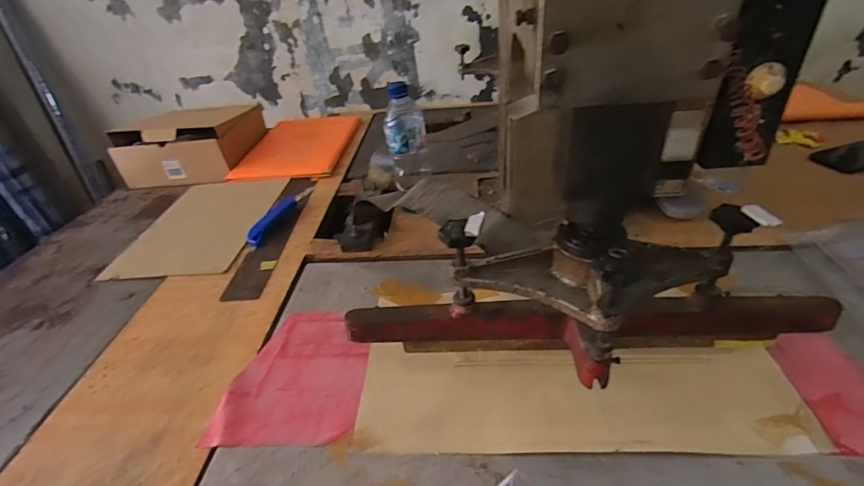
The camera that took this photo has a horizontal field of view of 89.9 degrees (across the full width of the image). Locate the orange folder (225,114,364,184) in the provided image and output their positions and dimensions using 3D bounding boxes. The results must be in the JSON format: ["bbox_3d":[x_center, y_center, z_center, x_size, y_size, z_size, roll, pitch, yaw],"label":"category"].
[{"bbox_3d":[-0.327,-0.239,1.070,0.239,0.020,0.340,-2,35,6],"label":"orange folder"}]

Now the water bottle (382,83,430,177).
[{"bbox_3d":[-0.042,-0.180,0.722,0.066,0.155,0.060,-8,35,-2],"label":"water bottle"}]

